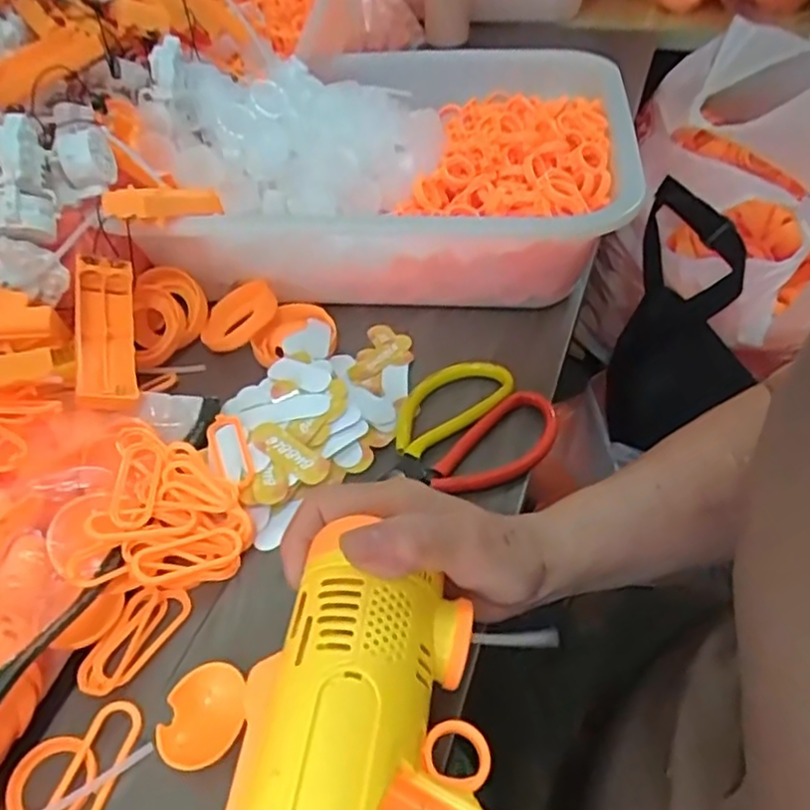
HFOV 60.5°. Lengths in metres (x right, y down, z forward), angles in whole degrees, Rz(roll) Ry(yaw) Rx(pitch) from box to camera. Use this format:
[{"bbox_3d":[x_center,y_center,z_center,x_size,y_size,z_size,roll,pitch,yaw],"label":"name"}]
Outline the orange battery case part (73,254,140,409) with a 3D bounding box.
[{"bbox_3d":[-0.185,-0.046,0.428,0.035,0.030,0.113,-12,59,-7],"label":"orange battery case part"}]

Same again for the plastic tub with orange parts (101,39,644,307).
[{"bbox_3d":[-0.015,-0.196,0.543,0.352,0.110,0.309,-1,45,4],"label":"plastic tub with orange parts"}]

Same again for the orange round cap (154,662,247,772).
[{"bbox_3d":[-0.086,0.135,0.299,0.034,0.013,0.042,7,46,12],"label":"orange round cap"}]

